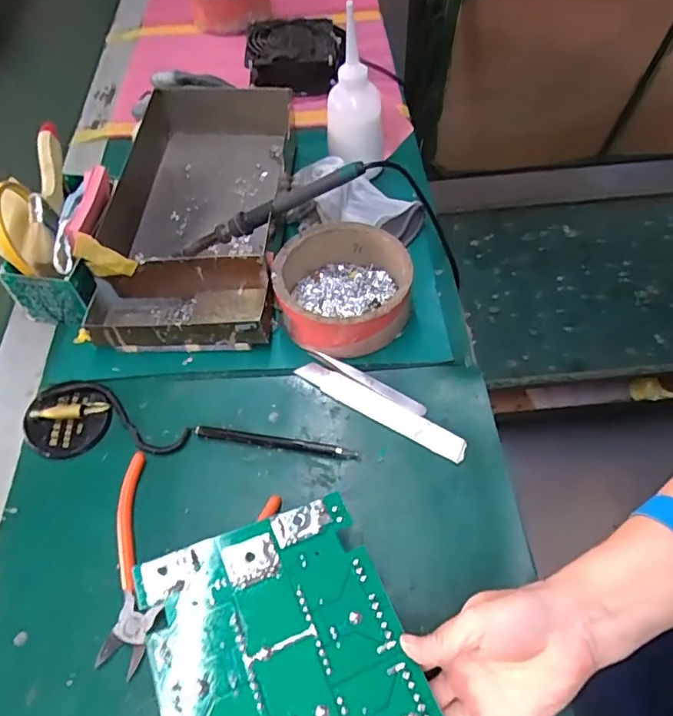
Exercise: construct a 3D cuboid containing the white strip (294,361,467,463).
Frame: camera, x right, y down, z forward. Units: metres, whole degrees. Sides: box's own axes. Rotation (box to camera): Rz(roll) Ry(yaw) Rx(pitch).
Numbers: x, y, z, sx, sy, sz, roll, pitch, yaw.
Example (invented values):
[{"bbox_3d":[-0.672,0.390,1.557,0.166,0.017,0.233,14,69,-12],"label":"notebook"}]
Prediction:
[{"bbox_3d":[0.036,0.041,0.441,0.154,0.006,0.022,26,62,18],"label":"white strip"}]

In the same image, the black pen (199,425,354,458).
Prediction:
[{"bbox_3d":[-0.050,0.068,0.429,0.133,0.008,0.011,8,58,8],"label":"black pen"}]

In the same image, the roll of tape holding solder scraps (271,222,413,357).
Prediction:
[{"bbox_3d":[0.007,-0.062,0.481,0.122,0.052,0.120,0,57,3],"label":"roll of tape holding solder scraps"}]

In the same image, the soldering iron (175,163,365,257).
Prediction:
[{"bbox_3d":[-0.068,-0.137,0.492,0.200,0.017,0.017,-19,54,21],"label":"soldering iron"}]

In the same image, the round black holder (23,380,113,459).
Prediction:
[{"bbox_3d":[-0.225,0.050,0.439,0.064,0.016,0.066,-1,57,2],"label":"round black holder"}]

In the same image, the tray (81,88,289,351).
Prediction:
[{"bbox_3d":[-0.142,-0.159,0.543,0.171,0.064,0.327,-1,57,2],"label":"tray"}]

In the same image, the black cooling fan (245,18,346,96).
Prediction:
[{"bbox_3d":[-0.061,-0.409,0.711,0.119,0.039,0.124,0,57,3],"label":"black cooling fan"}]

